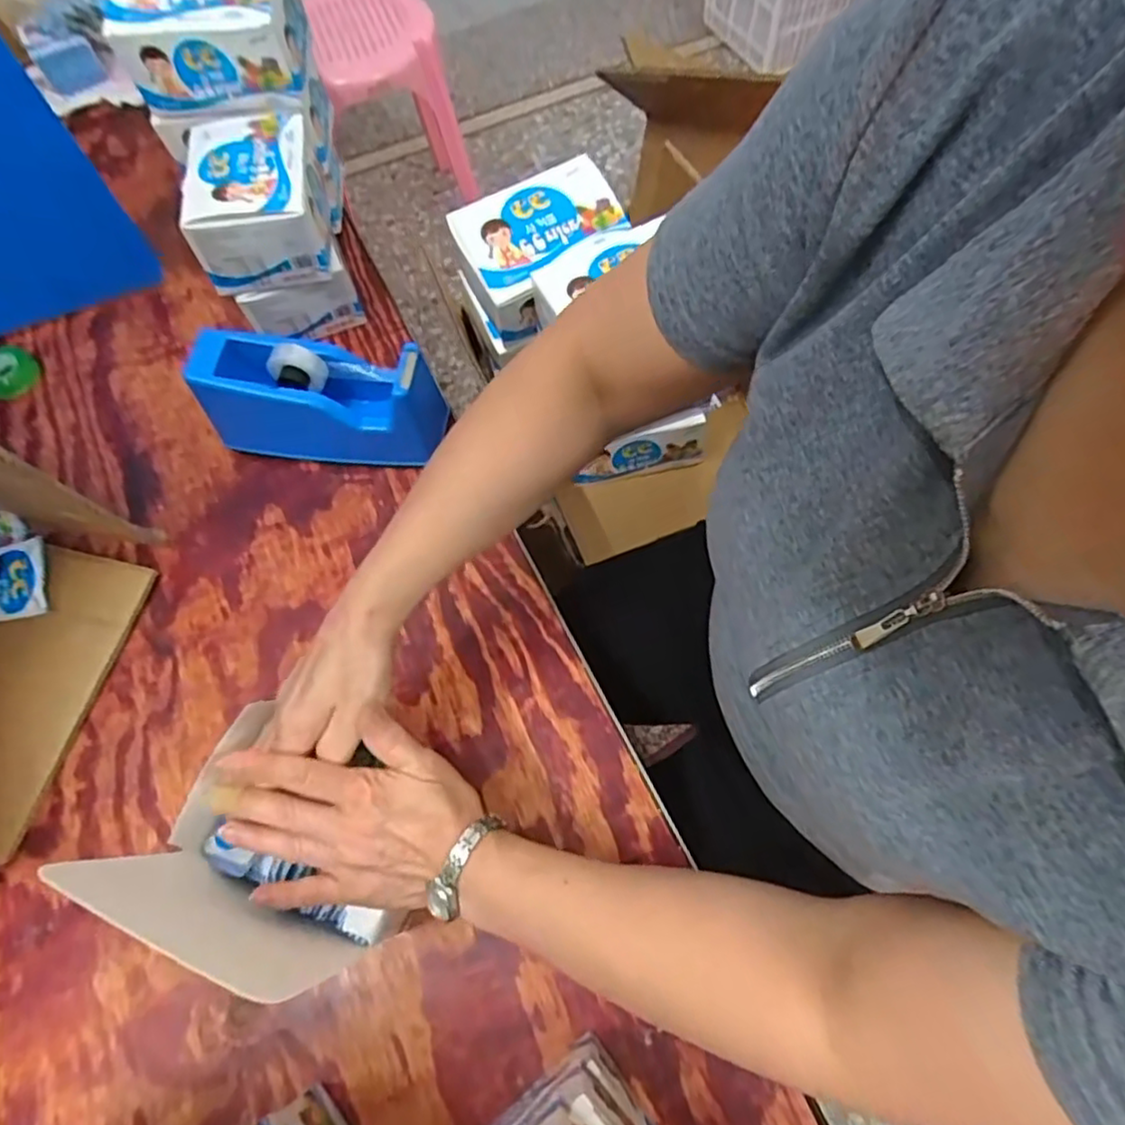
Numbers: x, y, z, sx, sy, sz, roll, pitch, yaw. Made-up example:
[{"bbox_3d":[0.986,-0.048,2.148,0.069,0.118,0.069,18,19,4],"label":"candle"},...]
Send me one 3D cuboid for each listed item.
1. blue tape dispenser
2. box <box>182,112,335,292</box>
[{"bbox_3d":[-0.213,-0.144,0.605,0.211,0.099,0.073,7,67,6],"label":"blue tape dispenser"},{"bbox_3d":[-0.284,-0.343,0.622,0.114,0.071,0.159,-10,66,-2],"label":"box"}]

